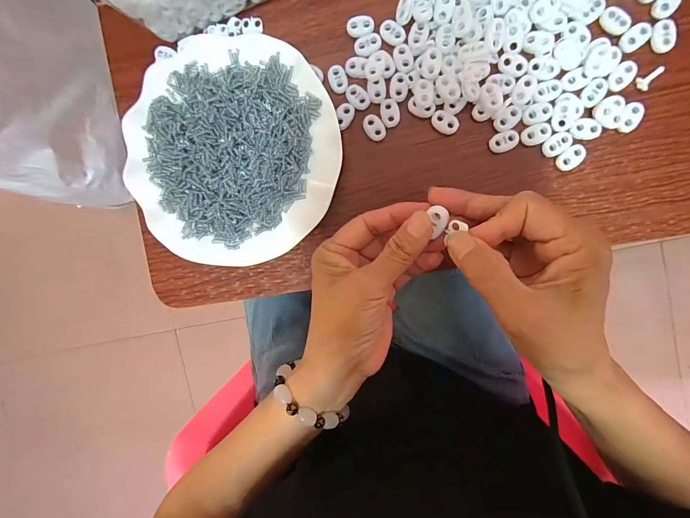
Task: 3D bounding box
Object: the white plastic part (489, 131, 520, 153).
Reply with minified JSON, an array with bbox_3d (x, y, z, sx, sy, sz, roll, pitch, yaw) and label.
[{"bbox_3d":[0.130,-0.095,0.271,0.022,0.004,0.015,-14,94,8],"label":"white plastic part"}]

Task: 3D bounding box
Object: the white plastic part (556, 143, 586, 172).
[{"bbox_3d":[0.180,-0.081,0.265,0.023,0.004,0.015,-43,90,9],"label":"white plastic part"}]

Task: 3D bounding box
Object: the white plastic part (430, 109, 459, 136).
[{"bbox_3d":[0.083,-0.113,0.275,0.023,0.004,0.015,33,99,2],"label":"white plastic part"}]

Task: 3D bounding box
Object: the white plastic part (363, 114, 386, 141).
[{"bbox_3d":[0.025,-0.111,0.283,0.015,0.004,0.023,-30,92,9],"label":"white plastic part"}]

